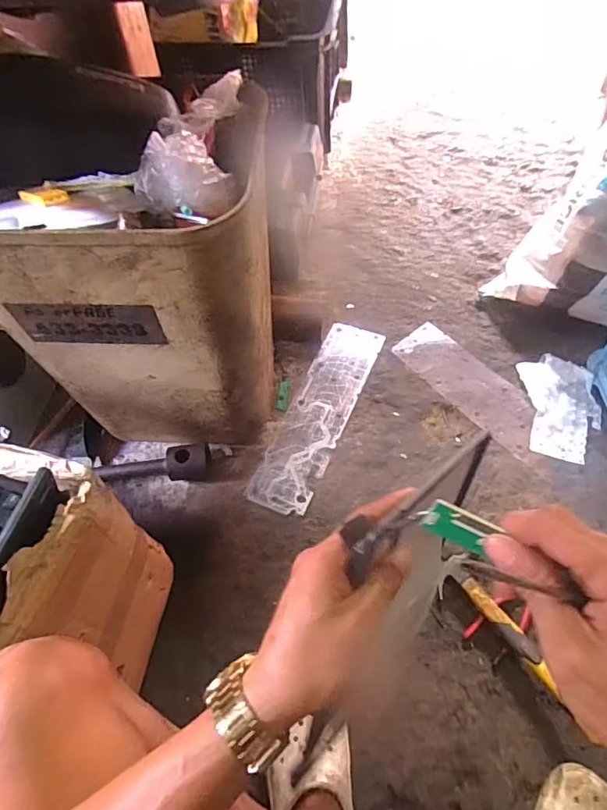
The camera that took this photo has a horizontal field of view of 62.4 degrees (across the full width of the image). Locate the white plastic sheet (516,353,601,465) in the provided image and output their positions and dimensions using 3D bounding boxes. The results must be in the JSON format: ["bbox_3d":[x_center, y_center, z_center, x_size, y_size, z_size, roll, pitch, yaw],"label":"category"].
[{"bbox_3d":[0.469,0.002,0.910,0.130,0.021,0.202,6,59,8],"label":"white plastic sheet"}]

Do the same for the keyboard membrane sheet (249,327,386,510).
[{"bbox_3d":[0.033,0.011,0.961,0.108,0.009,0.418,19,62,15],"label":"keyboard membrane sheet"}]

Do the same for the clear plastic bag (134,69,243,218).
[{"bbox_3d":[-0.118,-0.289,0.539,0.091,0.074,0.198,2,59,6],"label":"clear plastic bag"}]

